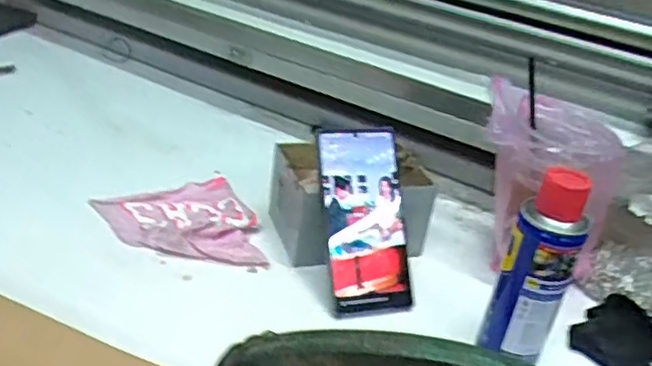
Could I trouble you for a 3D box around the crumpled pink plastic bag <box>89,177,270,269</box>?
[{"bbox_3d":[-0.132,0.038,0.642,0.135,0.021,0.151,-11,34,-31],"label":"crumpled pink plastic bag"}]

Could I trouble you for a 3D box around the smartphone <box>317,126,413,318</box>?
[{"bbox_3d":[0.035,0.032,0.582,0.072,0.162,0.016,-2,-11,-17],"label":"smartphone"}]

